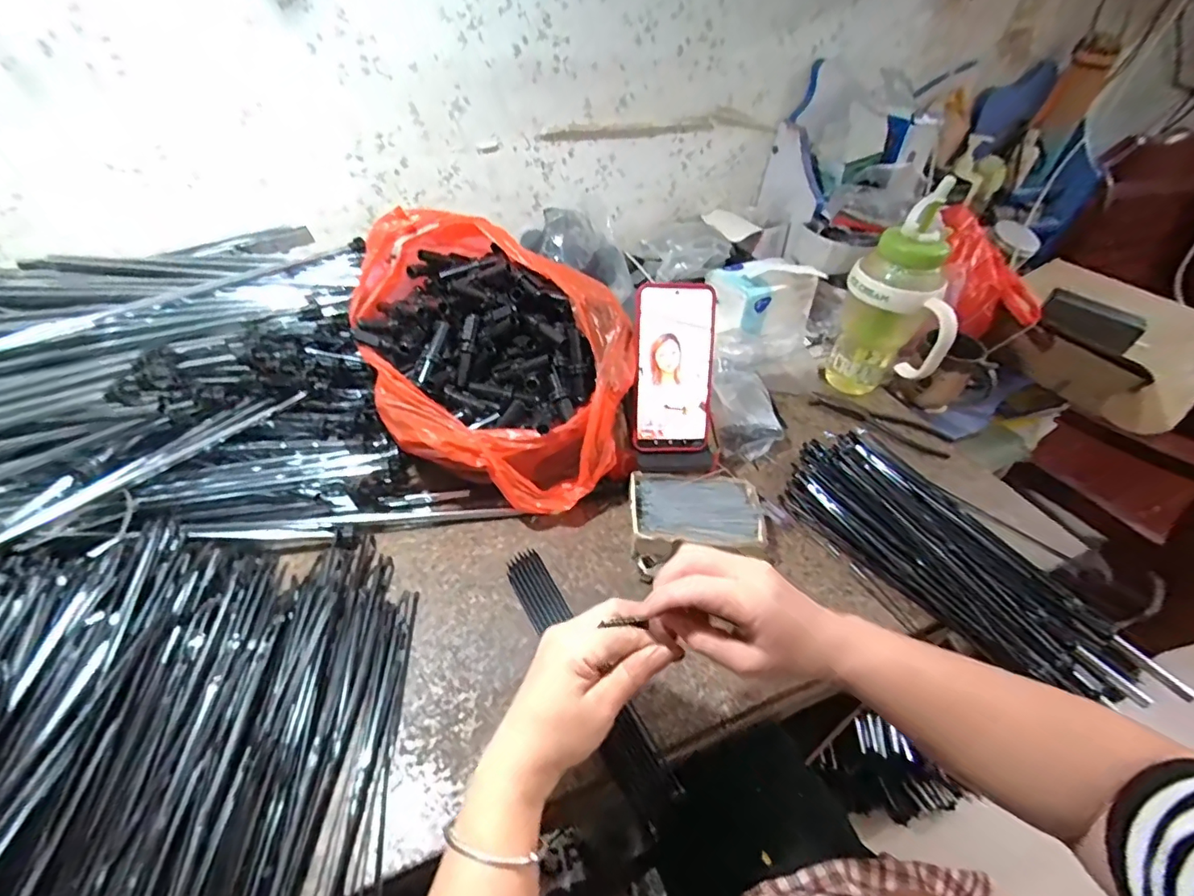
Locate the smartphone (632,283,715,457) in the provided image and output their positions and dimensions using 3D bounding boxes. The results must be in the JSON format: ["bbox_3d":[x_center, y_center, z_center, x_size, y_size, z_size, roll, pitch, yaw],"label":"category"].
[{"bbox_3d":[0.076,-0.078,0.529,0.079,0.165,0.007,-1,13,-5],"label":"smartphone"}]

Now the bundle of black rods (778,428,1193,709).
[{"bbox_3d":[0.350,0.103,0.523,0.159,0.040,0.351,-25,50,-25],"label":"bundle of black rods"}]

